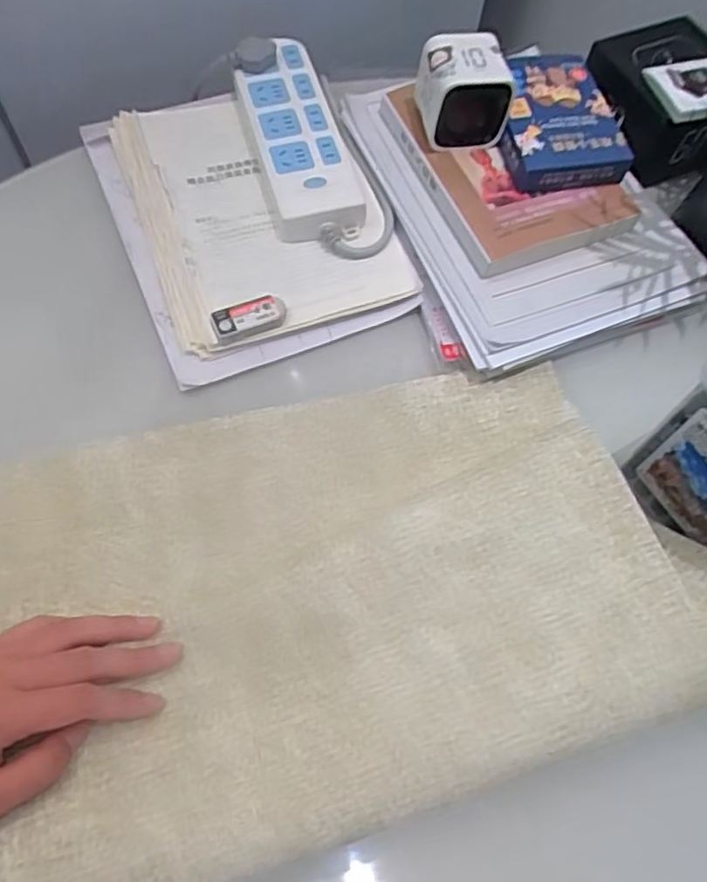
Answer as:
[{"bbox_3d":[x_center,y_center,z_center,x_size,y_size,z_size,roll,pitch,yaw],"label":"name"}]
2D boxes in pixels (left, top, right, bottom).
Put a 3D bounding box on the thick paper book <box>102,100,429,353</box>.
[{"bbox_3d":[-0.086,-0.211,0.569,0.196,0.029,0.274,-20,69,-10],"label":"thick paper book"}]

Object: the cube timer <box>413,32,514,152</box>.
[{"bbox_3d":[0.090,-0.287,0.534,0.071,0.071,0.062,-6,67,-5],"label":"cube timer"}]

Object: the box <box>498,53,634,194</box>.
[{"bbox_3d":[0.172,-0.272,0.548,0.096,0.030,0.125,-7,67,-5],"label":"box"}]

